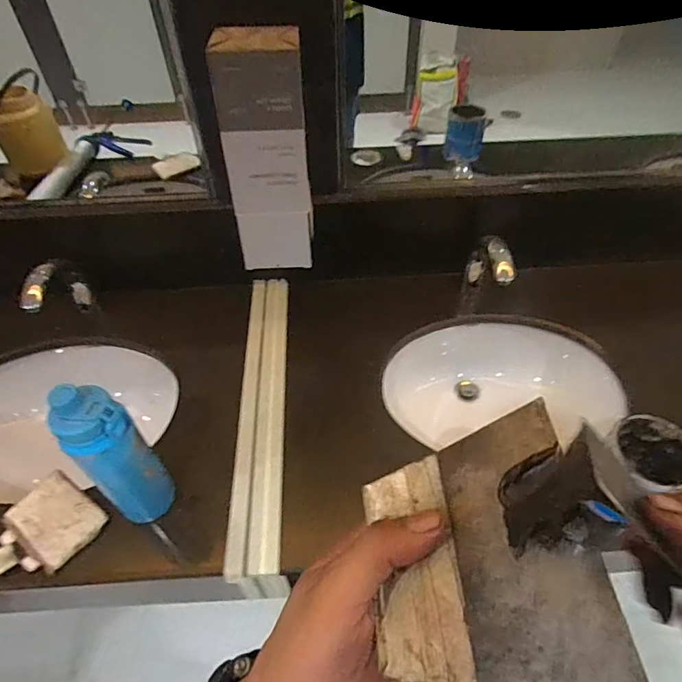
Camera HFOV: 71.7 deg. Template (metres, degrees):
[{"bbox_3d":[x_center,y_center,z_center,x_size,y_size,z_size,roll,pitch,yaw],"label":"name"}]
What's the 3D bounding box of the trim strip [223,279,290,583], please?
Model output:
[{"bbox_3d":[-0.137,0.100,0.837,0.075,0.024,0.577,-2,48,-1],"label":"trim strip"}]

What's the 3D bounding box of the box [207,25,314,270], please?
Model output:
[{"bbox_3d":[-0.114,-0.288,0.757,0.127,0.336,0.108,-4,48,-3],"label":"box"}]

